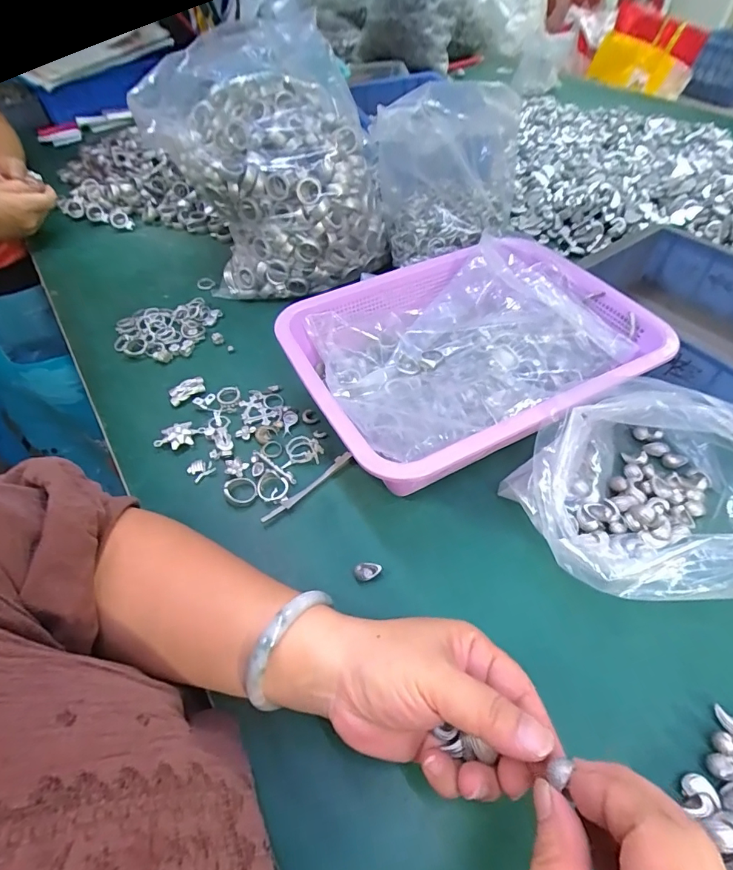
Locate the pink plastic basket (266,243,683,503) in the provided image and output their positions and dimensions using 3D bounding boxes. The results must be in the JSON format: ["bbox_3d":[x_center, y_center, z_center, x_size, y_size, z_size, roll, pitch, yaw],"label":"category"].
[{"bbox_3d":[0.091,-0.072,0.422,0.299,0.079,0.223,-24,54,-15],"label":"pink plastic basket"}]

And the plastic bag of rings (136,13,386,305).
[{"bbox_3d":[-0.106,-0.302,0.517,0.237,0.222,0.184,-16,53,-9],"label":"plastic bag of rings"}]

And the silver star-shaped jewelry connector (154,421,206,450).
[{"bbox_3d":[-0.175,0.001,0.421,0.044,0.014,0.021,-33,57,-21],"label":"silver star-shaped jewelry connector"}]

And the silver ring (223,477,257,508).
[{"bbox_3d":[-0.106,0.046,0.380,0.024,0.009,0.025,-2,52,2],"label":"silver ring"}]

